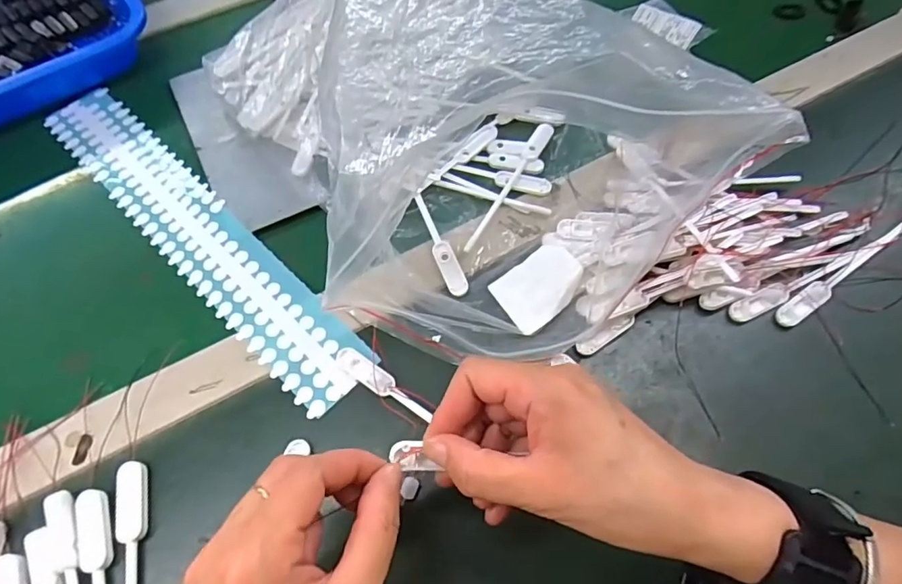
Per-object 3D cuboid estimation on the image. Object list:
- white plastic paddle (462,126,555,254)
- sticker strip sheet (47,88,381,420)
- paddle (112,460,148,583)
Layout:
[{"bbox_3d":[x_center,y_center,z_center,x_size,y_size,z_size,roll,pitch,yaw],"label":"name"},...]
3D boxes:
[{"bbox_3d":[0.049,-0.085,0.415,0.016,0.007,0.143,24,66,12],"label":"white plastic paddle"},{"bbox_3d":[-0.205,-0.053,0.411,0.380,0.004,0.058,41,71,19],"label":"sticker strip sheet"},{"bbox_3d":[-0.179,0.168,0.290,0.017,0.004,0.144,-5,65,-19],"label":"paddle"}]

